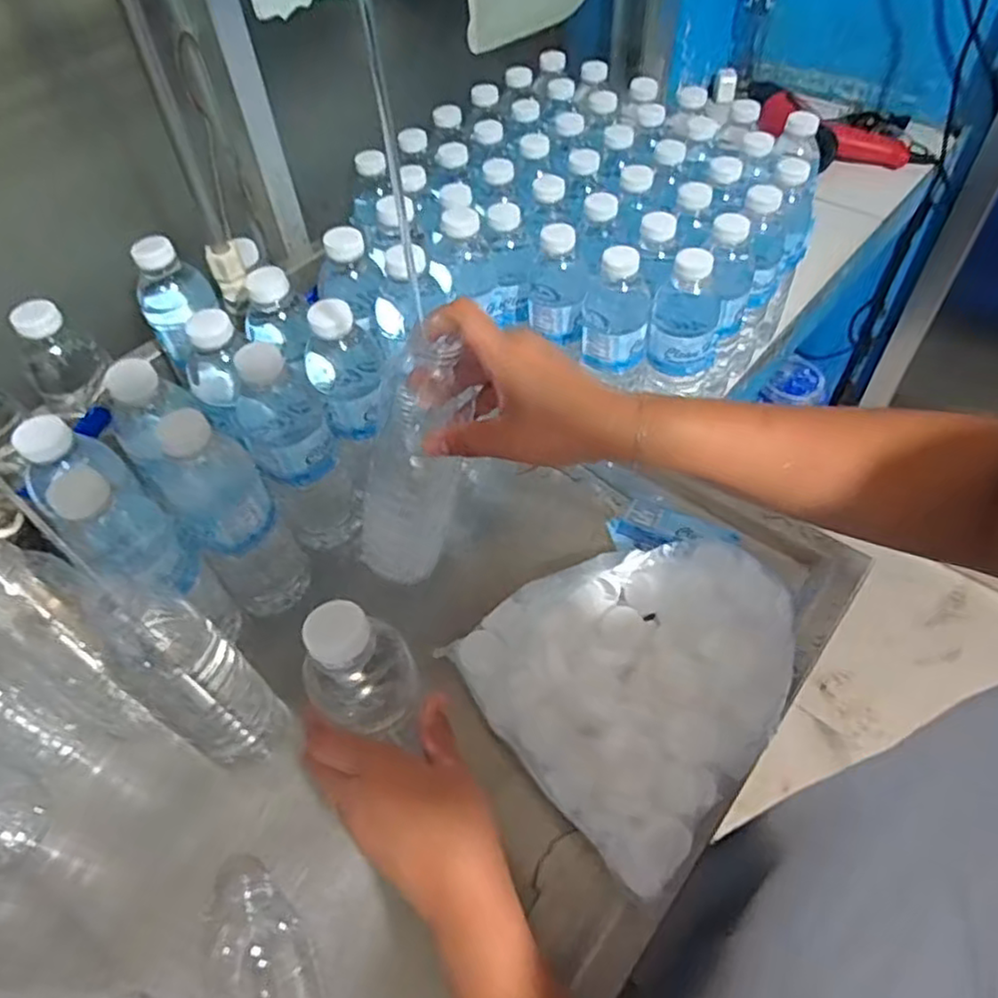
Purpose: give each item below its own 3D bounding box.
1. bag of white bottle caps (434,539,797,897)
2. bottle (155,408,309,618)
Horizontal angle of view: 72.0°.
[{"bbox_3d":[0.100,0.116,0.481,0.209,0.065,0.205,-35,57,-22],"label":"bag of white bottle caps"},{"bbox_3d":[-0.193,0.016,0.507,0.065,0.204,0.060,-29,55,-18],"label":"bottle"}]

